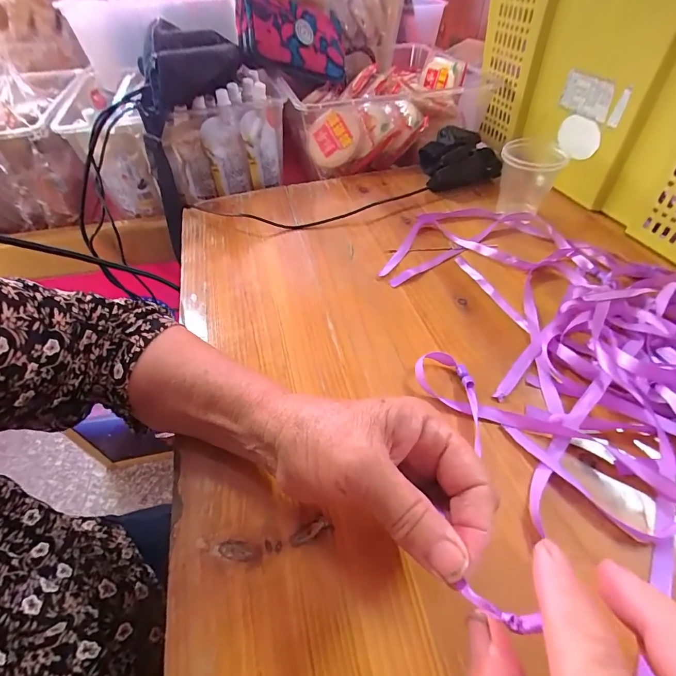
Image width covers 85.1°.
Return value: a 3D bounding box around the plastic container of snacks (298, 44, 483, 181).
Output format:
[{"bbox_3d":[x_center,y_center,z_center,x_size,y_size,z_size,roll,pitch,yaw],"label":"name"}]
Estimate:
[{"bbox_3d":[0.037,-0.325,0.543,0.174,0.111,0.093,-17,49,-11],"label":"plastic container of snacks"}]

